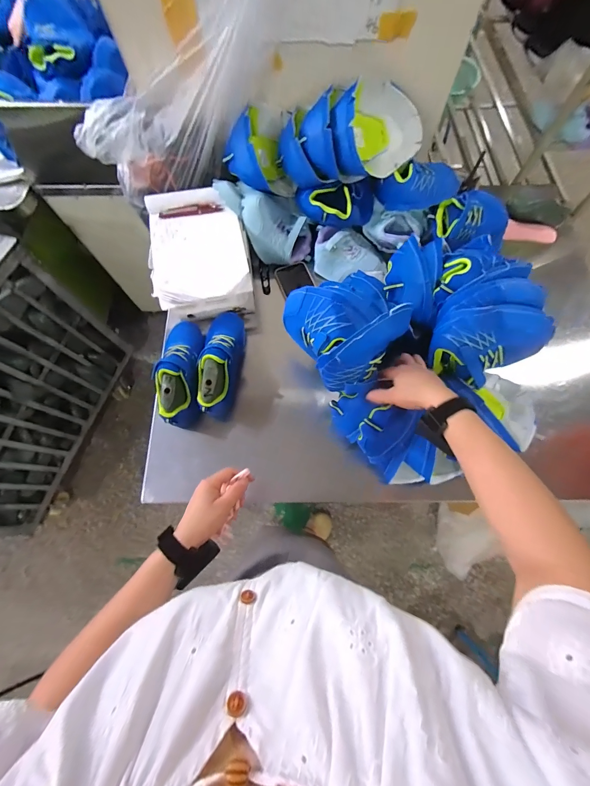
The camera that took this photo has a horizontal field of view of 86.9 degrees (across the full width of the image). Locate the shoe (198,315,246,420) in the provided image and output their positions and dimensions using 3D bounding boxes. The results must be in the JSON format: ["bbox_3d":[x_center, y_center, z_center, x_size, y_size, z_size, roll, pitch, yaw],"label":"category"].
[{"bbox_3d":[-0.152,-0.061,0.644,0.078,0.122,0.226,3,72,2],"label":"shoe"}]

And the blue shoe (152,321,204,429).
[{"bbox_3d":[-0.231,-0.049,0.622,0.076,0.085,0.229,-8,72,-1],"label":"blue shoe"}]

